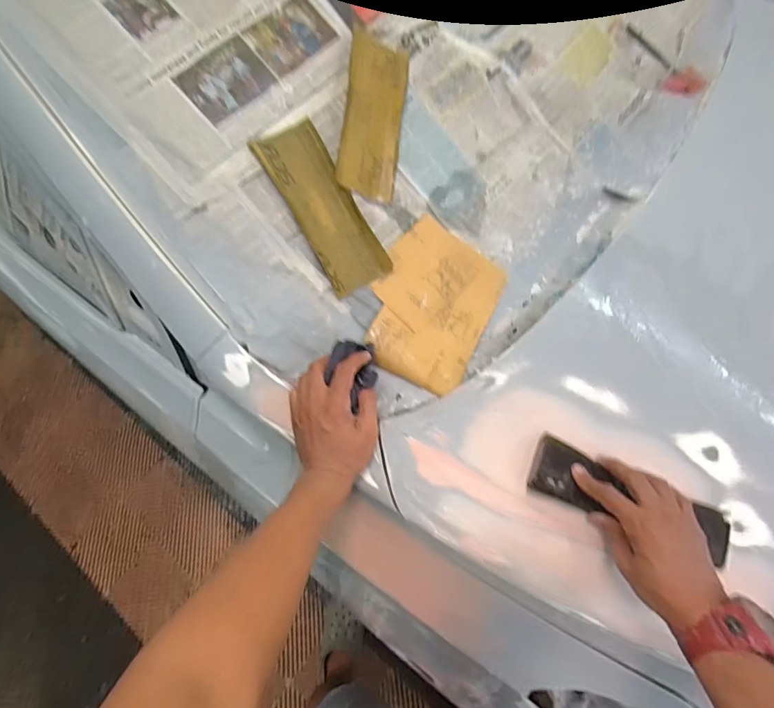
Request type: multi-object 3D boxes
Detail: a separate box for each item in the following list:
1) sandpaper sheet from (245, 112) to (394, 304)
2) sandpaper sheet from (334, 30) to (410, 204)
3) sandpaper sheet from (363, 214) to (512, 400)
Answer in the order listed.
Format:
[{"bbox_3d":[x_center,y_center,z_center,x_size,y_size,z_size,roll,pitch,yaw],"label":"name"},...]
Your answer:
[{"bbox_3d":[-0.084,-0.195,0.592,0.083,0.007,0.227,-32,96,-11],"label":"sandpaper sheet"},{"bbox_3d":[-0.018,-0.328,0.612,0.085,0.007,0.217,9,87,-26],"label":"sandpaper sheet"},{"bbox_3d":[0.064,-0.067,0.616,0.162,0.018,0.217,29,74,-6],"label":"sandpaper sheet"}]

